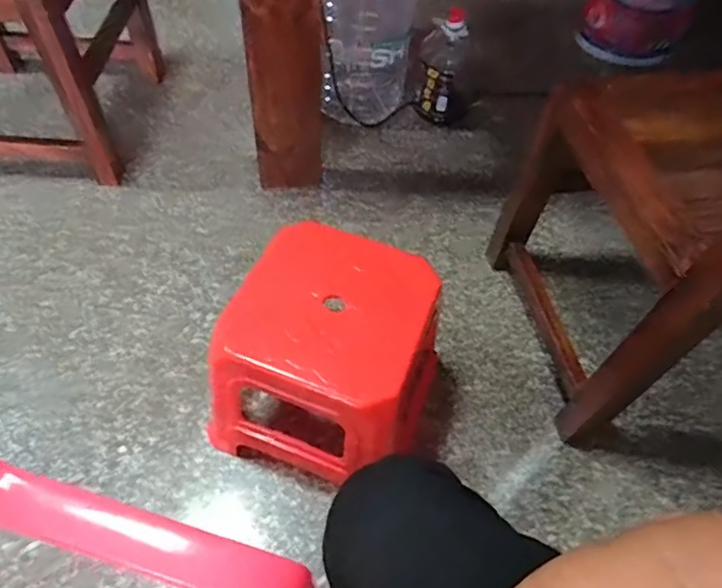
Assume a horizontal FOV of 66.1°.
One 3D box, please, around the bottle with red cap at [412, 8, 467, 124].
[{"bbox_3d":[0.187,-0.508,1.278,0.108,0.271,0.091,10,53,2],"label":"bottle with red cap"}]

